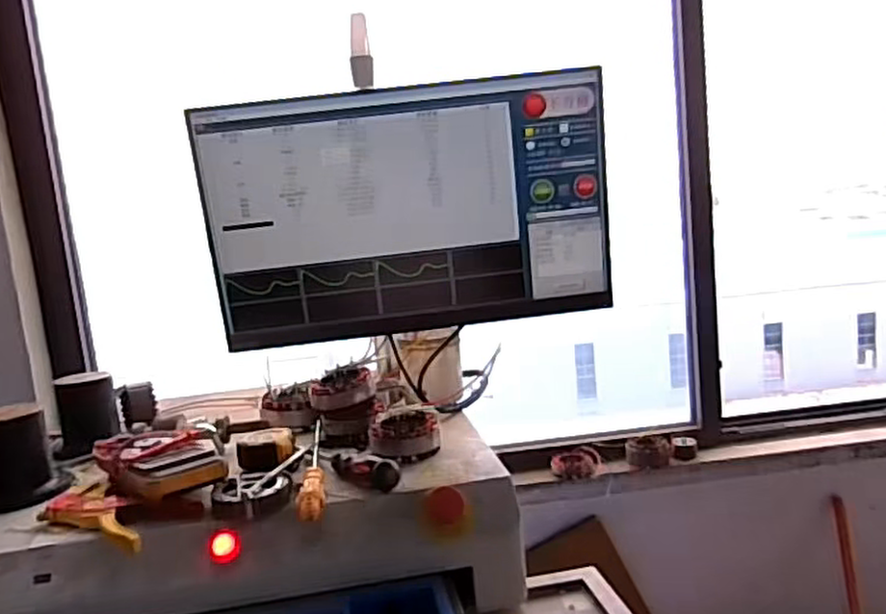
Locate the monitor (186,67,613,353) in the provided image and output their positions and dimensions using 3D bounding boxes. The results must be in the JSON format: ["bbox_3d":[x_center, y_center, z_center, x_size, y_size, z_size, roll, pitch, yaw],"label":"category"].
[{"bbox_3d":[-0.040,-0.116,0.840,0.474,0.286,0.050,-6,8,-4],"label":"monitor"}]

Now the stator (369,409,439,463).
[{"bbox_3d":[-0.046,0.156,0.853,0.086,0.042,0.092,-6,8,-4],"label":"stator"}]

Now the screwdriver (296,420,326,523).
[{"bbox_3d":[-0.150,0.182,0.804,0.027,0.024,0.270,-6,8,-9],"label":"screwdriver"}]

